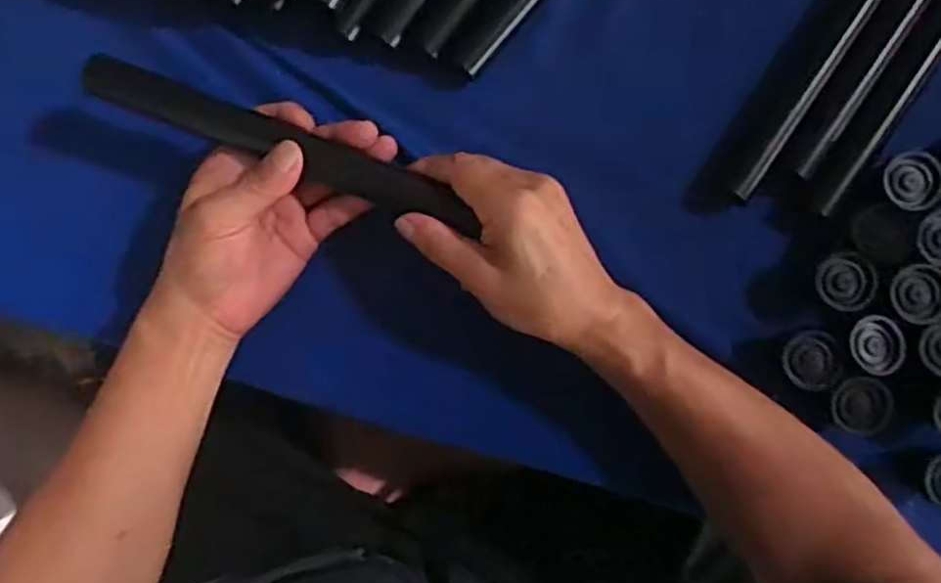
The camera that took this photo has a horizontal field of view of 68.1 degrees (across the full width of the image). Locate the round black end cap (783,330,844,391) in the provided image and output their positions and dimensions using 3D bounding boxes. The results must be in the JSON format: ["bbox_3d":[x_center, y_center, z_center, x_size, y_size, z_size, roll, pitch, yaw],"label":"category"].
[{"bbox_3d":[0.208,0.042,0.420,0.032,0.010,0.034,-5,93,2],"label":"round black end cap"}]

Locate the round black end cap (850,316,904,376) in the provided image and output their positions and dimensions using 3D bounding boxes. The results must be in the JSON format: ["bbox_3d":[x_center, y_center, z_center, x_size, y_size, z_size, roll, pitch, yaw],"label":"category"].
[{"bbox_3d":[0.243,0.032,0.416,0.028,0.010,0.033,-5,93,2],"label":"round black end cap"}]

